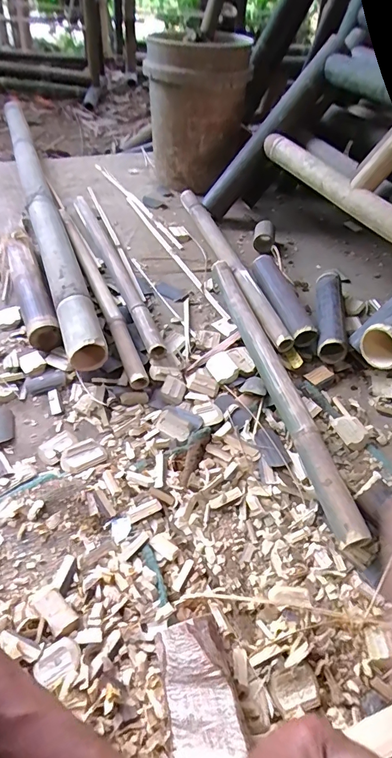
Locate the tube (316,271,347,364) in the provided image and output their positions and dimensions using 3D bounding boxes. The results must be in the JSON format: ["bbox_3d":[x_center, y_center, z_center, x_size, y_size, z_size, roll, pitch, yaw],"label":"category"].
[{"bbox_3d":[0.283,-0.140,0.877,0.058,0.061,0.251,9,48,3],"label":"tube"}]

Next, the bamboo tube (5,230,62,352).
[{"bbox_3d":[-0.344,-0.194,0.846,0.063,0.062,0.342,-16,52,-18],"label":"bamboo tube"}]

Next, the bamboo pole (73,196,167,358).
[{"bbox_3d":[-0.196,-0.272,0.967,0.048,0.039,0.638,-16,52,-18],"label":"bamboo pole"}]

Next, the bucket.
[{"bbox_3d":[0.002,-0.762,1.206,0.258,0.380,0.258,3,48,-3],"label":"bucket"}]

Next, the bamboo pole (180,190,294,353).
[{"bbox_3d":[0.072,-0.293,1.003,0.051,0.051,0.637,-13,51,-16],"label":"bamboo pole"}]

